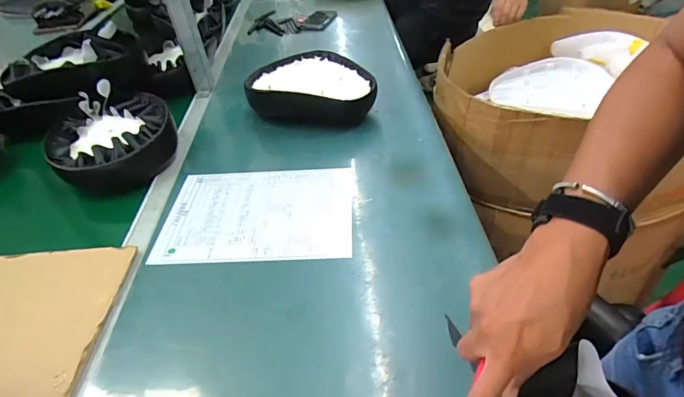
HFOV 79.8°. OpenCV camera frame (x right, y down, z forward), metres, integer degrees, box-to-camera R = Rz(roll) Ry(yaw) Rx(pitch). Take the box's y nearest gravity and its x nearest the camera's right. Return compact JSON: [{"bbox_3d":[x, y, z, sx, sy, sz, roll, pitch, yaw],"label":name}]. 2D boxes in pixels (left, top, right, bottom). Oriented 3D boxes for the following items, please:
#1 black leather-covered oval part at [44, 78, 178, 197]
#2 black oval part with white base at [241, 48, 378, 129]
[{"bbox_3d":[-0.431,-0.123,0.782,0.211,0.078,0.254,-23,44,-21],"label":"black leather-covered oval part"},{"bbox_3d":[-0.070,-0.236,0.887,0.263,0.078,0.246,-8,41,-5],"label":"black oval part with white base"}]

